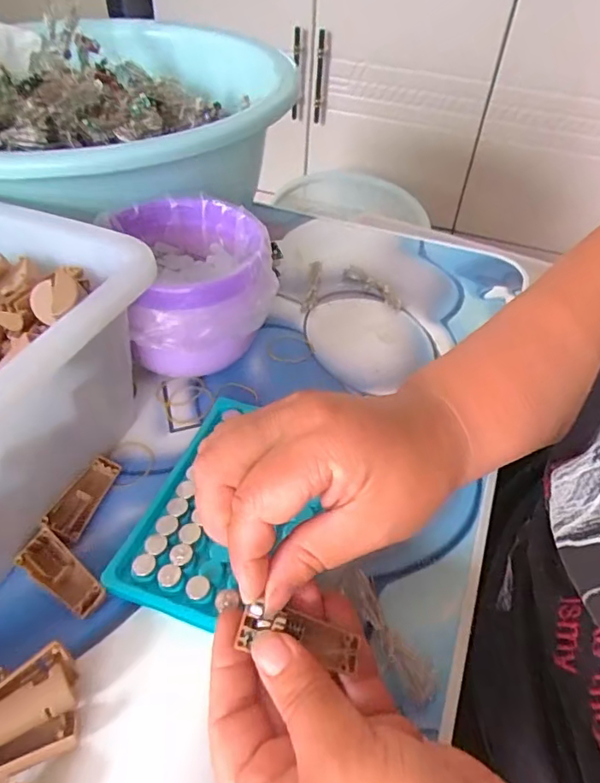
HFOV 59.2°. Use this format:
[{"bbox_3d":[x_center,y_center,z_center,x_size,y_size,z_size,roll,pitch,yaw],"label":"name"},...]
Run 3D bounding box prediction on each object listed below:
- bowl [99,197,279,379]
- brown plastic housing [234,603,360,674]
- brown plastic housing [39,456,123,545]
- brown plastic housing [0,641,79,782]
[{"bbox_3d":[-0.071,-0.068,0.364,0.100,0.088,0.124,-13,49,-16],"label":"bowl"},{"bbox_3d":[-0.001,0.098,0.214,0.047,0.009,0.015,19,46,-9],"label":"brown plastic housing"},{"bbox_3d":[-0.119,0.058,0.292,0.017,0.011,0.050,14,47,9],"label":"brown plastic housing"},{"bbox_3d":[-0.116,0.134,0.213,0.051,0.022,0.036,-17,50,-19],"label":"brown plastic housing"}]

